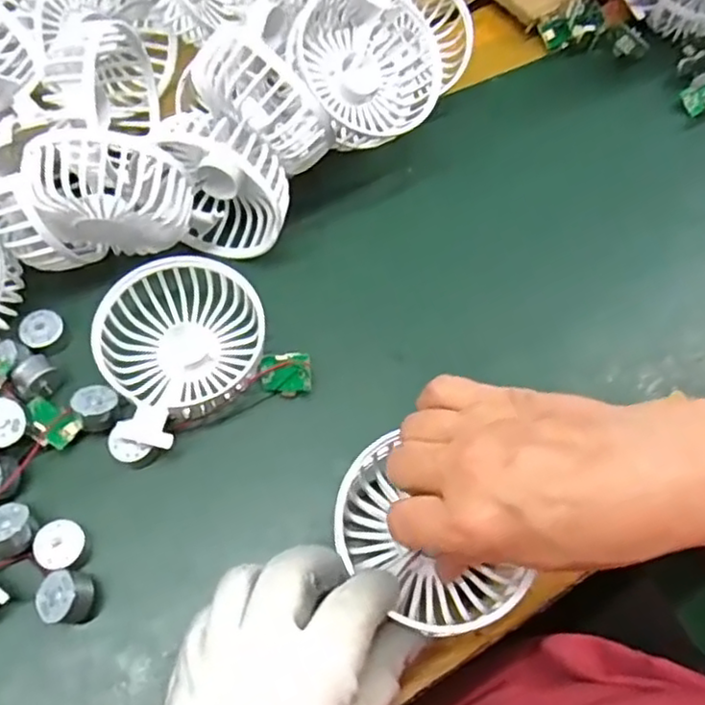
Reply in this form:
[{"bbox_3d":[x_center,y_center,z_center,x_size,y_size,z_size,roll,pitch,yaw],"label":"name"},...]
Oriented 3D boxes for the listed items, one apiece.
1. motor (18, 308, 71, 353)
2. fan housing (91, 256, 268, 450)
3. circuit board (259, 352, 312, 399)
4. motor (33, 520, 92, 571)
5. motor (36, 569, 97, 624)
[{"bbox_3d":[-0.172,-0.012,0.369,0.023,0.012,0.021,1,64,-2],"label":"motor"},{"bbox_3d":[-0.097,-0.005,0.364,0.093,0.032,0.086,1,64,-2],"label":"fan housing"},{"bbox_3d":[-0.036,0.013,0.363,0.029,0.005,0.024,-7,101,22],"label":"circuit board"},{"bbox_3d":[-0.142,0.096,0.323,0.021,0.019,0.024,-2,64,-4],"label":"motor"},{"bbox_3d":[-0.133,0.115,0.310,0.026,0.025,0.022,17,65,6],"label":"motor"}]

